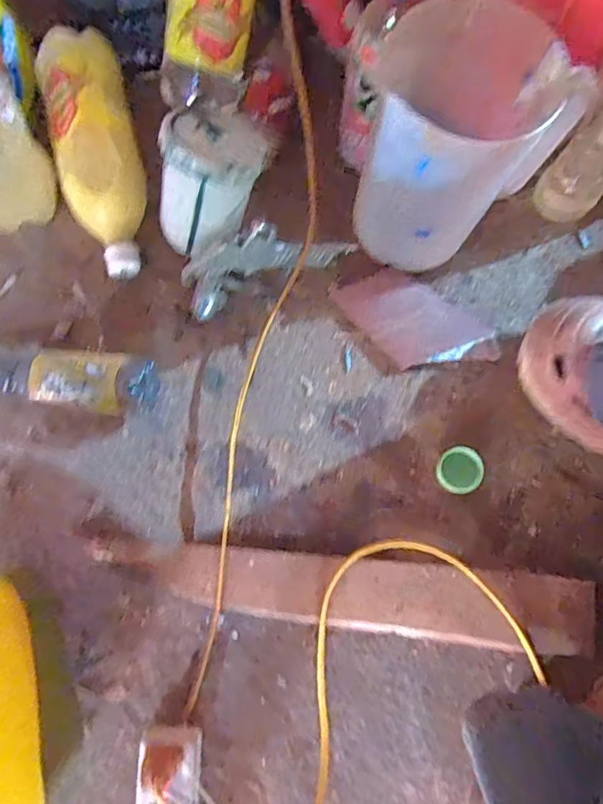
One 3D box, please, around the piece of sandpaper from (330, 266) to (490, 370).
[{"bbox_3d":[0.113,-0.089,0.540,0.094,0.017,0.133,-44,81,-9],"label":"piece of sandpaper"}]

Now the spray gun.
[{"bbox_3d":[-0.054,-0.192,0.500,0.167,0.151,0.132,-24,79,-5],"label":"spray gun"}]

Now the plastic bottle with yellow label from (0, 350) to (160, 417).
[{"bbox_3d":[-0.239,-0.023,0.510,0.197,0.061,0.054,6,78,1],"label":"plastic bottle with yellow label"}]

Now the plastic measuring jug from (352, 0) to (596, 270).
[{"bbox_3d":[0.128,-0.221,0.466,0.162,0.168,0.139,29,80,5],"label":"plastic measuring jug"}]

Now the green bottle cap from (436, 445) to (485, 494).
[{"bbox_3d":[0.156,0.068,0.521,0.043,0.016,0.046,0,78,0],"label":"green bottle cap"}]

